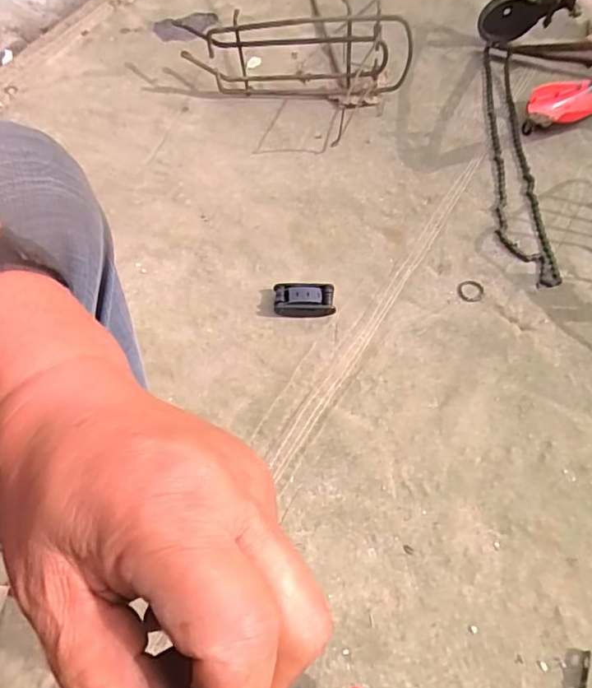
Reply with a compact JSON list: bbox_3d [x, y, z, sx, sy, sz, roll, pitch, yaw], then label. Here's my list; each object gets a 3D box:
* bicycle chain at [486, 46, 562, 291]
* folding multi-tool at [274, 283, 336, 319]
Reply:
[{"bbox_3d":[0.338,-0.296,0.879,0.071,0.033,0.462,-3,65,2],"label":"bicycle chain"},{"bbox_3d":[0.011,-0.061,0.788,0.085,0.025,0.047,2,65,4],"label":"folding multi-tool"}]

